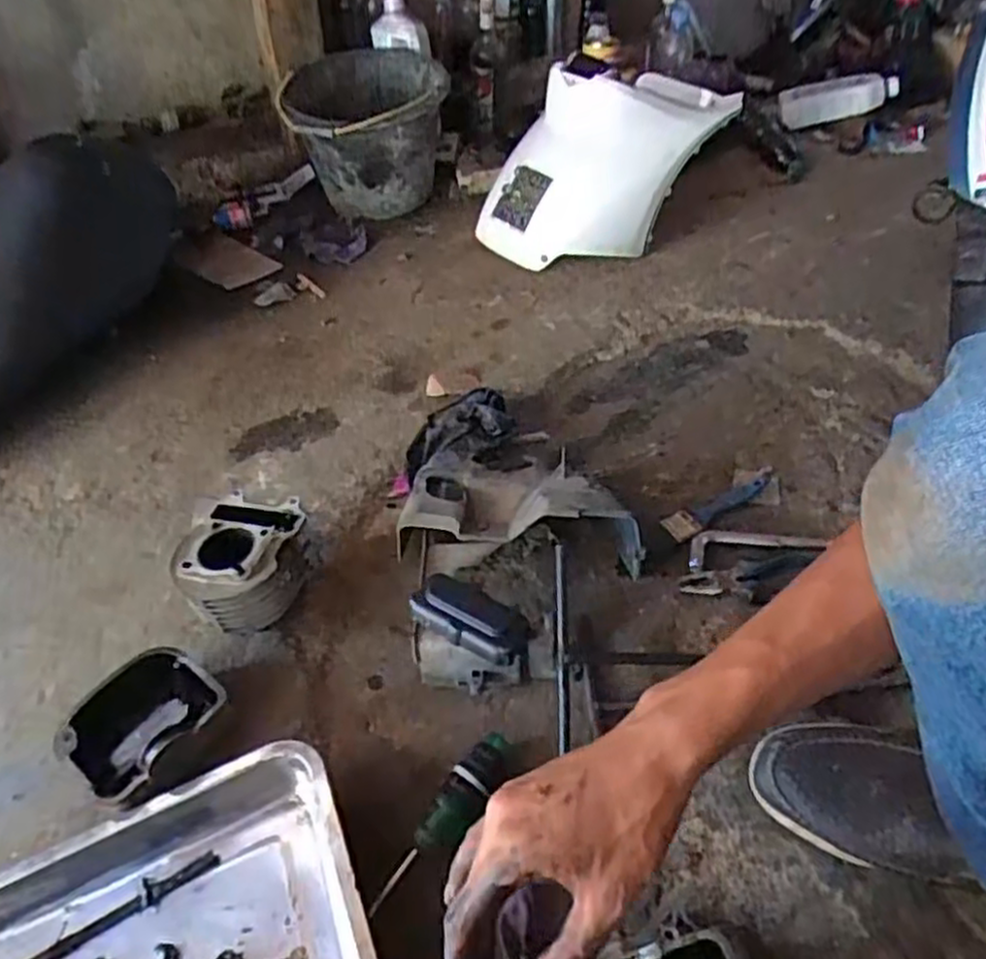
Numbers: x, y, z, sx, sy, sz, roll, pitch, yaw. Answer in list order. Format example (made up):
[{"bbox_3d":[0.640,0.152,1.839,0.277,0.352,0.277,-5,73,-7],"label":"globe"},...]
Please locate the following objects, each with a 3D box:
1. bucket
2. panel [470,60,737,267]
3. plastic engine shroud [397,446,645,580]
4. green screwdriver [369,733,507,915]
[{"bbox_3d":[-0.211,-0.610,1.333,0.273,0.221,0.287,-12,46,-3],"label":"bucket"},{"bbox_3d":[0.167,-0.471,1.152,0.370,0.224,0.166,-2,46,5],"label":"panel"},{"bbox_3d":[0.030,0.030,0.784,0.236,0.090,0.120,2,43,4],"label":"plastic engine shroud"},{"bbox_3d":[-0.035,0.270,0.602,0.035,0.027,0.158,23,53,26],"label":"green screwdriver"}]

